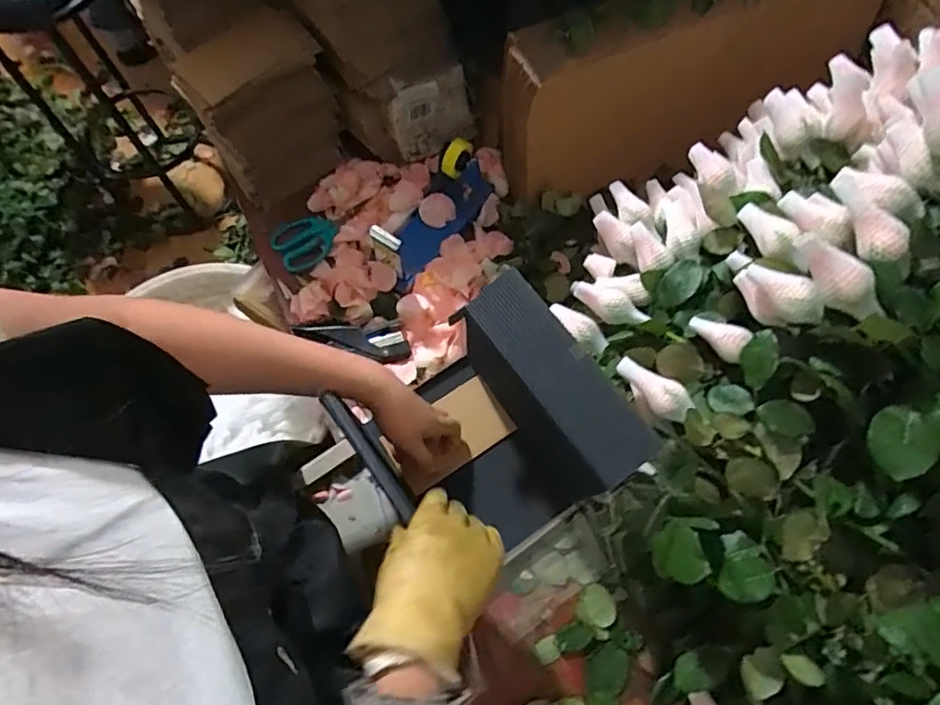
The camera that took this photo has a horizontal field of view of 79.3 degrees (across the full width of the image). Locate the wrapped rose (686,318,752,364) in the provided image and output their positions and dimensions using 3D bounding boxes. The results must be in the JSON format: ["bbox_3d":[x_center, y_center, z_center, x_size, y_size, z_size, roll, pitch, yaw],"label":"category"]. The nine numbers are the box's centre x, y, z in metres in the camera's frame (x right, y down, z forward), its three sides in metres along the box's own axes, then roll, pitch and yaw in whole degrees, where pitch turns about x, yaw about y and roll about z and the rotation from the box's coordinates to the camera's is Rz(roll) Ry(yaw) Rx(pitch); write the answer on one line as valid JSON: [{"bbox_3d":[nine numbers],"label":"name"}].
[{"bbox_3d":[0.238,-0.017,0.536,0.056,0.022,0.032,47,109,32],"label":"wrapped rose"}]

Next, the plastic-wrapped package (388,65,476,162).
[{"bbox_3d":[-0.051,-0.319,0.768,0.113,0.115,0.026,-19,72,-8],"label":"plastic-wrapped package"}]

